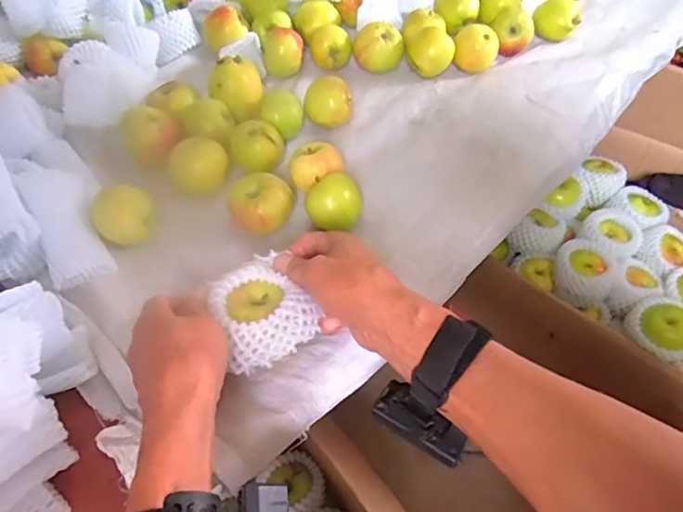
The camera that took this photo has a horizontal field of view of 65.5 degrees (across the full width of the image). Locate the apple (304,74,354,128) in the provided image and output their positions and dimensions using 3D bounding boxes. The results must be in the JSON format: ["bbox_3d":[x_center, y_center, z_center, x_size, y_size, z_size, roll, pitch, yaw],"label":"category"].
[{"bbox_3d":[-0.016,-0.191,0.665,0.060,0.048,0.052,-2,50,-1],"label":"apple"}]

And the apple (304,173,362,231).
[{"bbox_3d":[-0.008,-0.054,0.555,0.056,0.049,0.059,2,50,2],"label":"apple"}]

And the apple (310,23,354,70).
[{"bbox_3d":[-0.015,-0.292,0.741,0.059,0.043,0.047,-2,50,-1],"label":"apple"}]

